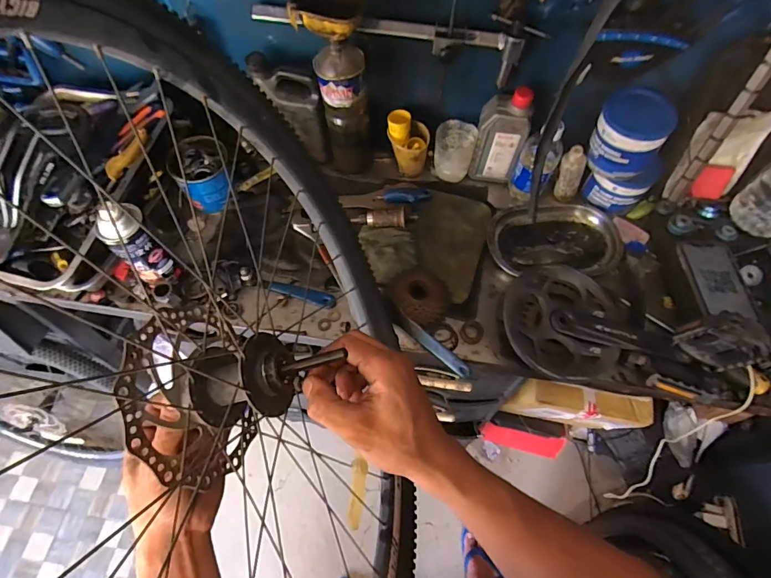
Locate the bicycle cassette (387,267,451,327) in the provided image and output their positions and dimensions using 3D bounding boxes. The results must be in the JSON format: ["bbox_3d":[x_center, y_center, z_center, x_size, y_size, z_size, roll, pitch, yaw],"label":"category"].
[{"bbox_3d":[0.057,0.006,0.674,0.096,0.040,0.097,35,68,17],"label":"bicycle cassette"}]

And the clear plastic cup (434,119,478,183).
[{"bbox_3d":[0.124,-0.244,0.768,0.069,0.097,0.074,0,62,1],"label":"clear plastic cup"}]

